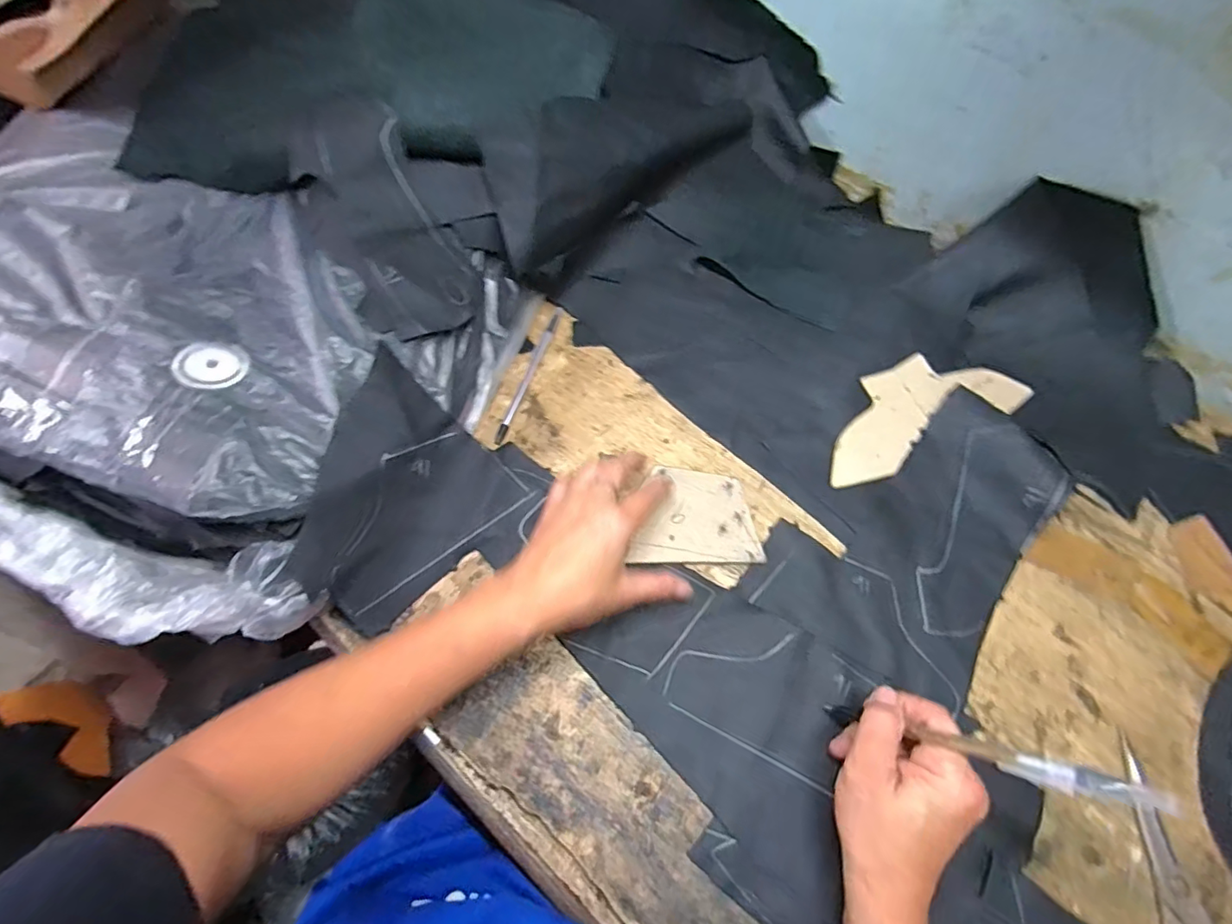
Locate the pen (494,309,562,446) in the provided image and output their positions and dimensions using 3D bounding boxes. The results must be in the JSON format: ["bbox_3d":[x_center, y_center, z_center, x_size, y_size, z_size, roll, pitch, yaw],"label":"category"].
[{"bbox_3d":[-0.075,-0.078,0.466,0.008,0.010,0.145,16,66,8],"label":"pen"}]

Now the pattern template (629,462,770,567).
[{"bbox_3d":[0.059,0.040,0.414,0.094,0.007,0.079,0,61,-5],"label":"pattern template"}]

